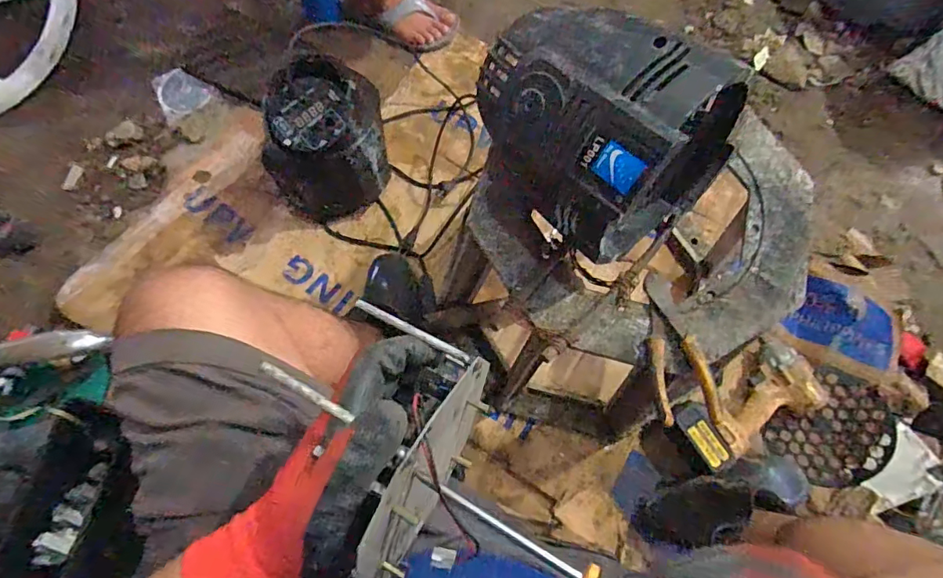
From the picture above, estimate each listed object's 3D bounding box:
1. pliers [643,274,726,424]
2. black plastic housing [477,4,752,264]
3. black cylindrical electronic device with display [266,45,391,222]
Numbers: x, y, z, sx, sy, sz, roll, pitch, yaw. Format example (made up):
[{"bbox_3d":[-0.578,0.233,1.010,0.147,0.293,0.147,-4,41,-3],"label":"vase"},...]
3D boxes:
[{"bbox_3d":[0.214,0.059,0.534,0.063,0.021,0.165,-7,62,-1],"label":"pliers"},{"bbox_3d":[0.118,-0.165,0.509,0.151,0.198,0.243,-40,77,-11],"label":"black plastic housing"},{"bbox_3d":[-0.234,-0.260,0.877,0.154,0.245,0.188,-9,73,-2],"label":"black cylindrical electronic device with display"}]

